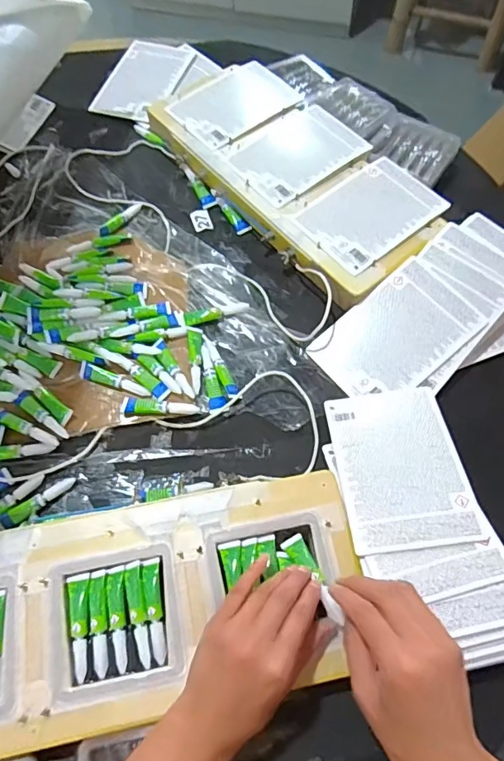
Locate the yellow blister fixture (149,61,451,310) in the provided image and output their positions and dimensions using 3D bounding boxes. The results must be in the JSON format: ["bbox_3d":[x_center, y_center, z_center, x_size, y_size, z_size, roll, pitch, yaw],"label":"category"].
[{"bbox_3d":[0.054,-0.290,0.644,0.197,0.028,0.416,-36,68,-16],"label":"yellow blister fixture"}]

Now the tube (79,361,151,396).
[{"bbox_3d":[-0.150,-0.001,0.526,0.079,0.014,0.017,17,65,9],"label":"tube"}]

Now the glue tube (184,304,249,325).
[{"bbox_3d":[-0.041,-0.081,0.572,0.076,0.008,0.016,-18,64,-8],"label":"glue tube"}]

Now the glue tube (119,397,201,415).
[{"bbox_3d":[-0.098,0.030,0.517,0.079,0.010,0.018,5,64,3],"label":"glue tube"}]

